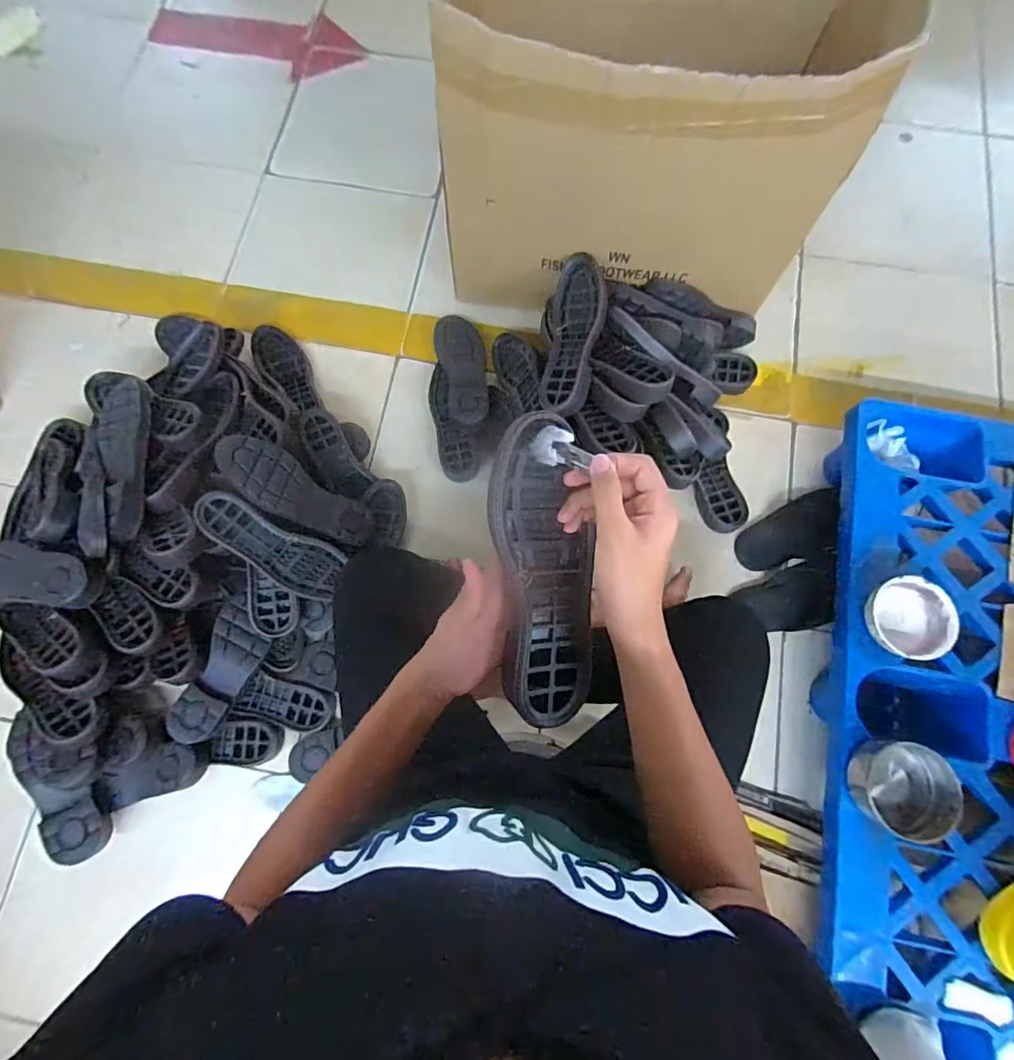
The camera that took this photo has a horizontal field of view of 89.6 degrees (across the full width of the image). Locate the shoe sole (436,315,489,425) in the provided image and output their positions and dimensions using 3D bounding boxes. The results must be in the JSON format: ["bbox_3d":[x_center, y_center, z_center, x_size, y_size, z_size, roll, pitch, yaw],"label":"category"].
[{"bbox_3d":[-0.084,-0.322,1.008,0.094,0.038,0.253,-12,79,-4],"label":"shoe sole"}]

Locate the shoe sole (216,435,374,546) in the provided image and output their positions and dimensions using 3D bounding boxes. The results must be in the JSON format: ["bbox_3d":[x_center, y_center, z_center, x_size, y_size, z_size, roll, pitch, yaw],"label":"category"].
[{"bbox_3d":[-0.344,-0.058,0.840,0.266,0.038,0.098,36,77,-29],"label":"shoe sole"}]

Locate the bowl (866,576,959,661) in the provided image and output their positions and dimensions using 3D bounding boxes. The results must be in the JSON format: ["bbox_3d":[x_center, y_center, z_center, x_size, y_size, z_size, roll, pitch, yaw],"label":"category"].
[{"bbox_3d":[0.585,0.128,0.755,0.112,0.065,0.105,17,77,4],"label":"bowl"}]

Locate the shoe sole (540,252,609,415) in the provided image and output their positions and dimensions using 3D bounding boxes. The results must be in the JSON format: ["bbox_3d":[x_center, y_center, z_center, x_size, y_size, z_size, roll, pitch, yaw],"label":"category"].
[{"bbox_3d":[0.111,-0.323,0.845,0.093,0.034,0.273,4,82,33],"label":"shoe sole"}]

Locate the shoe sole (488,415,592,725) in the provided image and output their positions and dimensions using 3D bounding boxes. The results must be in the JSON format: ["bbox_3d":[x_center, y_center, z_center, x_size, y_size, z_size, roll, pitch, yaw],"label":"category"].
[{"bbox_3d":[0.033,0.039,0.433,0.084,0.048,0.260,-7,101,-3],"label":"shoe sole"}]

